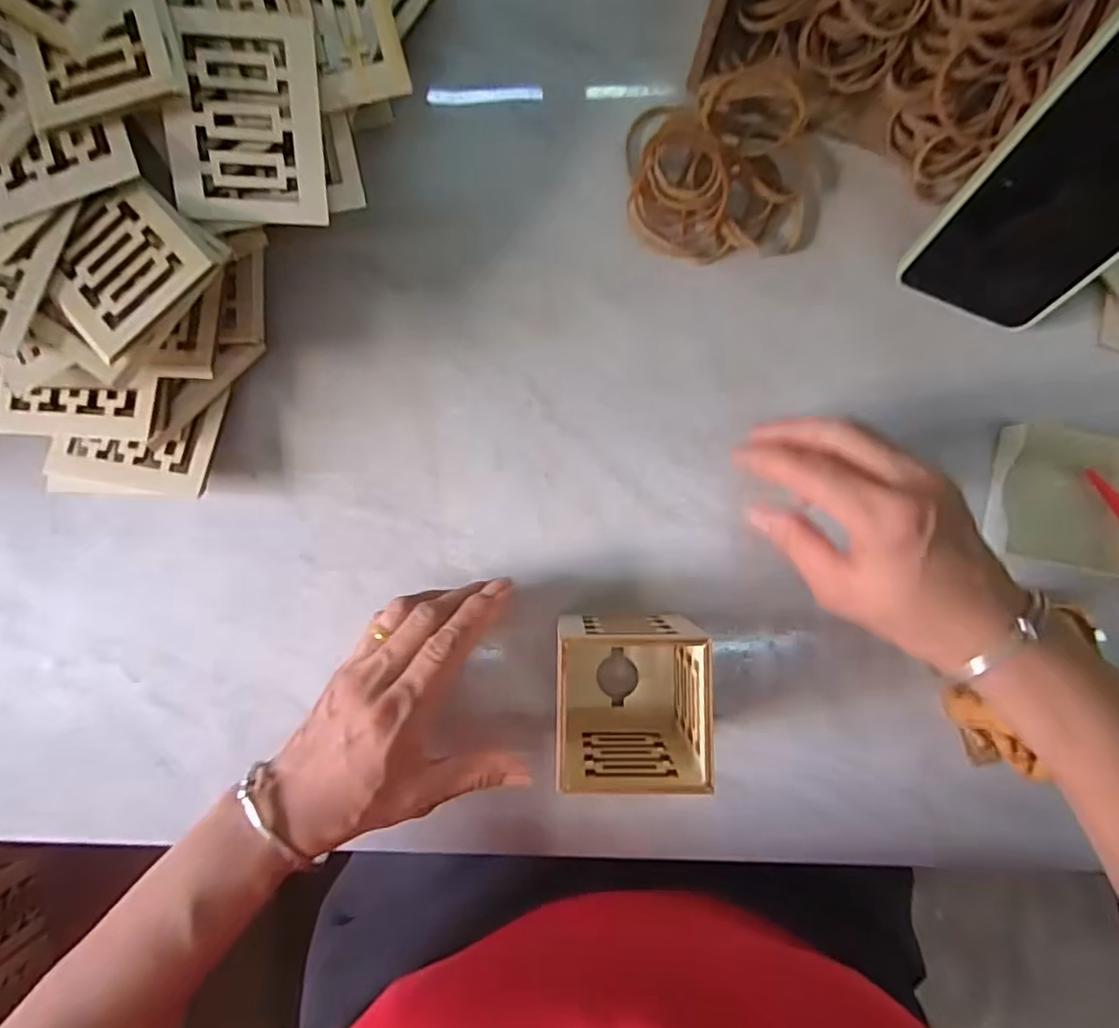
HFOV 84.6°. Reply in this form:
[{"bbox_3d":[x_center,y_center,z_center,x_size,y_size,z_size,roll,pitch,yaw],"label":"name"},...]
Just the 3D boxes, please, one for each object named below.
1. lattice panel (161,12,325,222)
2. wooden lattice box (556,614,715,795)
[{"bbox_3d":[-0.140,-0.175,0.274,0.065,0.009,0.081,1,107,-5],"label":"lattice panel"},{"bbox_3d":[0.032,0.089,0.309,0.065,0.080,0.066,1,88,0],"label":"wooden lattice box"}]

